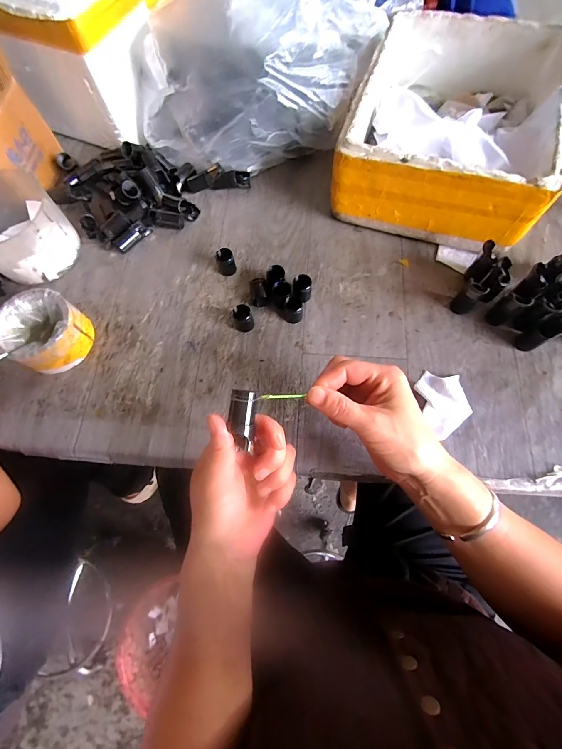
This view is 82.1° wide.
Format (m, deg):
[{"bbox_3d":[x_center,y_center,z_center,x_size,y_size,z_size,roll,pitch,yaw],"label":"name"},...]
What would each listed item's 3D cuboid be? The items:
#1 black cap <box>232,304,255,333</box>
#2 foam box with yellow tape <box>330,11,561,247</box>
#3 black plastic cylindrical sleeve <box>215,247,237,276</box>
[{"bbox_3d":[-0.045,-0.067,0.384,0.021,0.029,0.020,-1,71,2],"label":"black cap"},{"bbox_3d":[0.211,-0.315,0.420,0.227,0.109,0.279,17,72,8],"label":"foam box with yellow tape"},{"bbox_3d":[-0.071,-0.145,0.416,0.022,0.030,0.021,-1,71,2],"label":"black plastic cylindrical sleeve"}]

